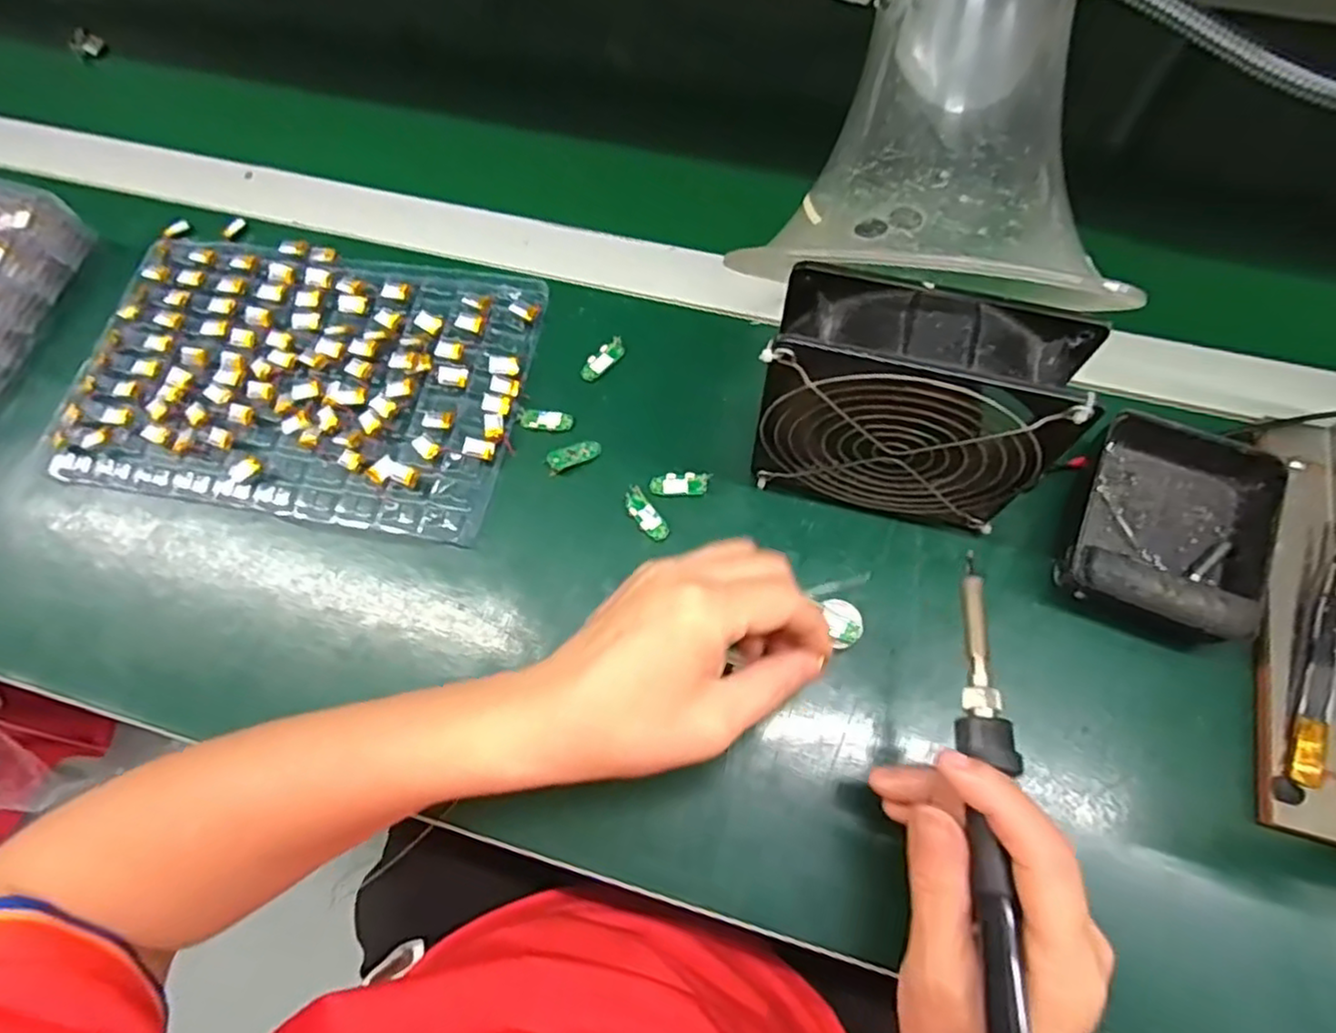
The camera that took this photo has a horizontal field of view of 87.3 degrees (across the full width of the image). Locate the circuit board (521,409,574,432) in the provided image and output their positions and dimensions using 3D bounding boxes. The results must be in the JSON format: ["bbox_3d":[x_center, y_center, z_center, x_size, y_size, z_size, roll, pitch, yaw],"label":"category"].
[{"bbox_3d":[-0.067,-0.054,0.386,0.027,0.004,0.013,2,68,3],"label":"circuit board"}]

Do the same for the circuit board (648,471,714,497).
[{"bbox_3d":[0.007,-0.017,0.370,0.031,0.005,0.011,-3,68,1],"label":"circuit board"}]

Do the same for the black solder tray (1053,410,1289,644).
[{"bbox_3d":[0.237,0.006,0.334,0.087,0.037,0.108,25,72,12],"label":"black solder tray"}]

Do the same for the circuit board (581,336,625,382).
[{"bbox_3d":[-0.038,-0.091,0.402,0.012,0.007,0.030,40,75,16],"label":"circuit board"}]

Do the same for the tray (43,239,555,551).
[{"bbox_3d":[-0.208,-0.084,0.401,0.249,0.018,0.166,10,69,6],"label":"tray"}]

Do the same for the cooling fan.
[{"bbox_3d":[0.104,-0.044,0.313,0.128,0.121,0.049,16,70,9],"label":"cooling fan"}]

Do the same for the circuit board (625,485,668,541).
[{"bbox_3d":[-0.012,-0.001,0.364,0.011,0.006,0.033,-36,71,-11],"label":"circuit board"}]

